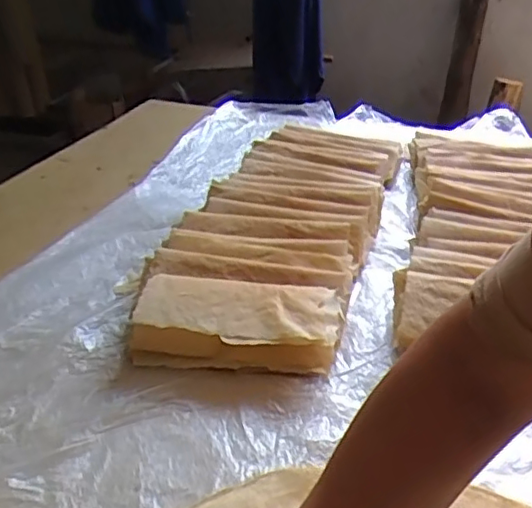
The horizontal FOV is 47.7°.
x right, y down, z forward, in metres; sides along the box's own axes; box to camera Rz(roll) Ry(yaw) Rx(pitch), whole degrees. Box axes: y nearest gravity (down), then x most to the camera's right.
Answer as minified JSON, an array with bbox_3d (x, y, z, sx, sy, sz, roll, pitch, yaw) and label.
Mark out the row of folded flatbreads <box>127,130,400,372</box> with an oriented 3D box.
[{"bbox_3d":[0.049,-0.076,1.058,0.294,0.064,0.846,8,30,15],"label":"row of folded flatbreads"}]

